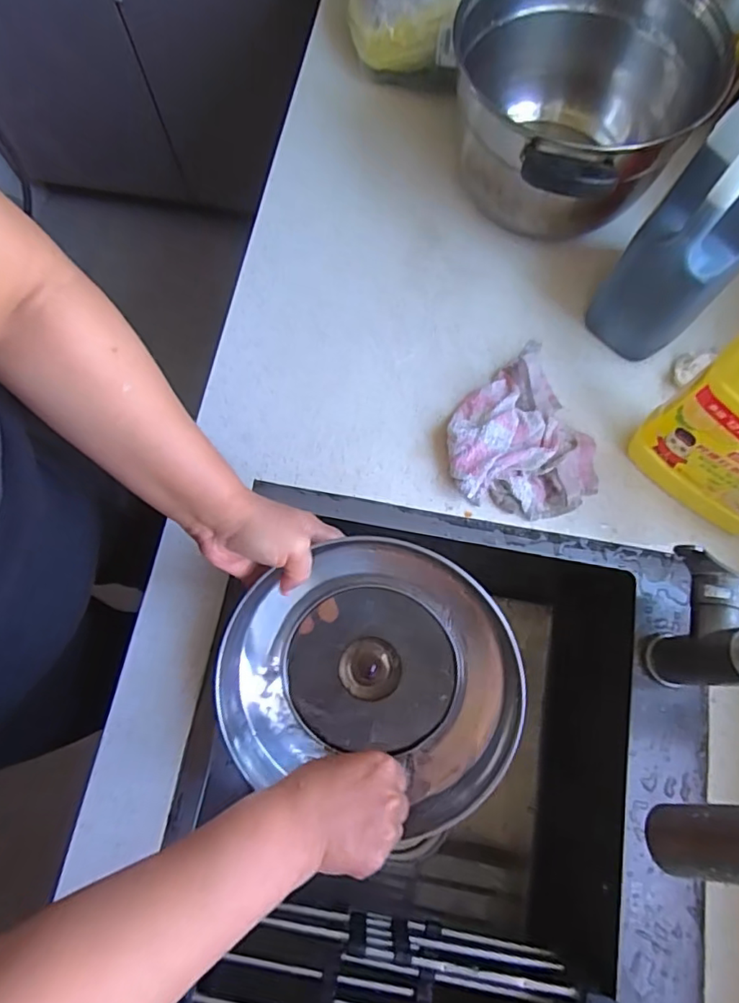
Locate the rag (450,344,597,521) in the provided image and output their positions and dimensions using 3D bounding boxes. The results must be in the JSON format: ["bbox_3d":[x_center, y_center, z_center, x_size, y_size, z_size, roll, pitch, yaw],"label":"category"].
[{"bbox_3d":[0.147,-0.064,0.555,0.154,0.037,0.171,-27,76,-7],"label":"rag"}]

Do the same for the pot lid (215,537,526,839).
[{"bbox_3d":[-0.001,0.149,0.472,0.240,0.068,0.227,0,89,0],"label":"pot lid"}]

